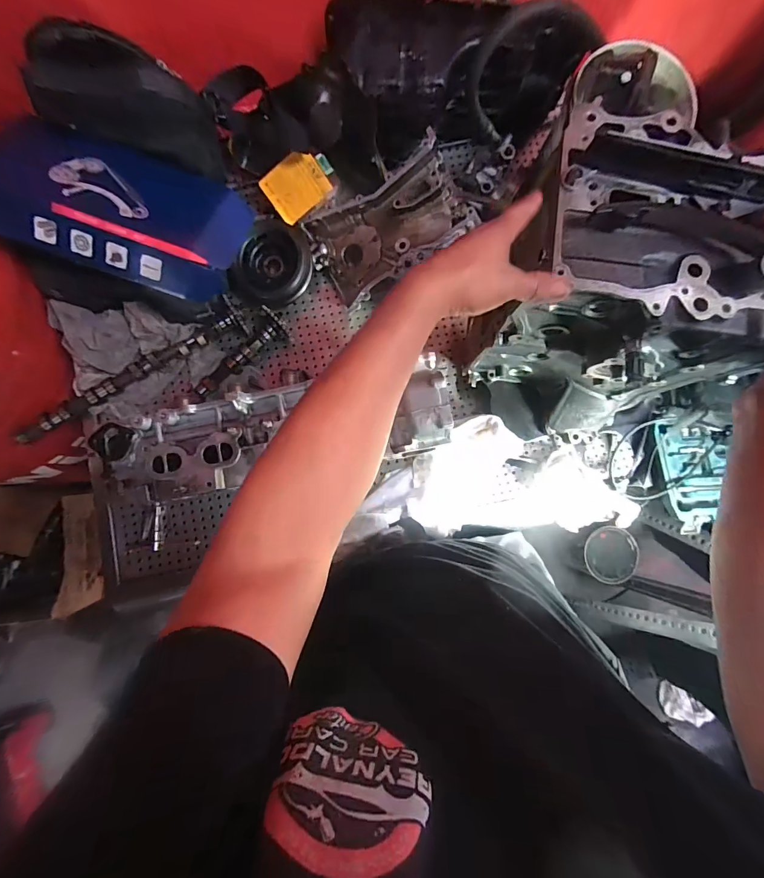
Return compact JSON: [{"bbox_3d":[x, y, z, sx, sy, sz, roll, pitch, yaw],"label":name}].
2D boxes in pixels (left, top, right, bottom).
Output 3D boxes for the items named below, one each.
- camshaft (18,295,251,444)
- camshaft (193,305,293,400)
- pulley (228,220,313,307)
[{"bbox_3d":[-0.433,-0.117,0.684,0.424,0.051,0.054,-31,87,-5],"label":"camshaft"},{"bbox_3d":[-0.249,-0.142,0.702,0.059,0.065,0.234,40,84,1],"label":"camshaft"},{"bbox_3d":[-0.193,-0.308,0.702,0.121,0.038,0.155,30,106,-7],"label":"pulley"}]

